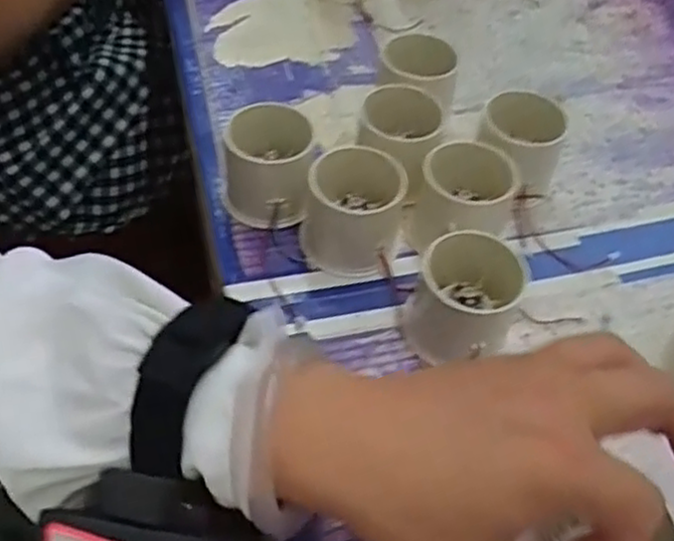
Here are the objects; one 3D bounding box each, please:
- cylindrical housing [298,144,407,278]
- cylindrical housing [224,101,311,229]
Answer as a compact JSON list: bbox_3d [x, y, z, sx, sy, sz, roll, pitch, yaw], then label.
[{"bbox_3d":[0.008,-0.036,0.404,0.053,0.051,0.058,2,51,-2],"label":"cylindrical housing"},{"bbox_3d":[-0.041,-0.061,0.421,0.054,0.053,0.054,2,51,-2],"label":"cylindrical housing"}]

